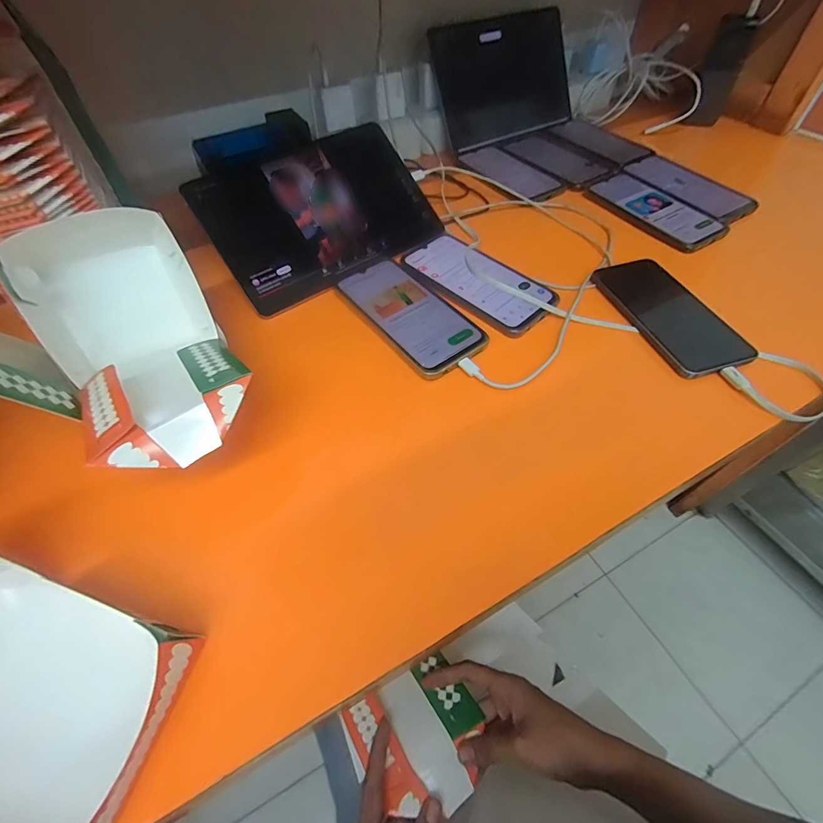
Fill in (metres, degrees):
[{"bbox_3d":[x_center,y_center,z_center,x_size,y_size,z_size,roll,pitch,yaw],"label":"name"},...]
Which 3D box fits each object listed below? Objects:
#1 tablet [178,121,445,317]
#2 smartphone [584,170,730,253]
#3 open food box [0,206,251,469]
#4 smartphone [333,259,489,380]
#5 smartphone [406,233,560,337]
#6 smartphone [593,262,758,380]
[{"bbox_3d":[-0.101,-0.231,0.455,0.249,0.007,0.164,-32,91,-18],"label":"tablet"},{"bbox_3d":[0.322,-0.266,0.520,0.090,0.013,0.172,-27,60,-17],"label":"smartphone"},{"bbox_3d":[-0.207,-0.044,0.301,0.122,0.109,0.218,-28,58,-17],"label":"open food box"},{"bbox_3d":[-0.005,-0.103,0.411,0.082,0.008,0.169,-34,62,-20],"label":"smartphone"},{"bbox_3d":[0.072,-0.151,0.438,0.085,0.010,0.176,-39,64,-23],"label":"smartphone"},{"bbox_3d":[0.263,-0.102,0.405,0.080,0.013,0.163,-14,57,-8],"label":"smartphone"}]

